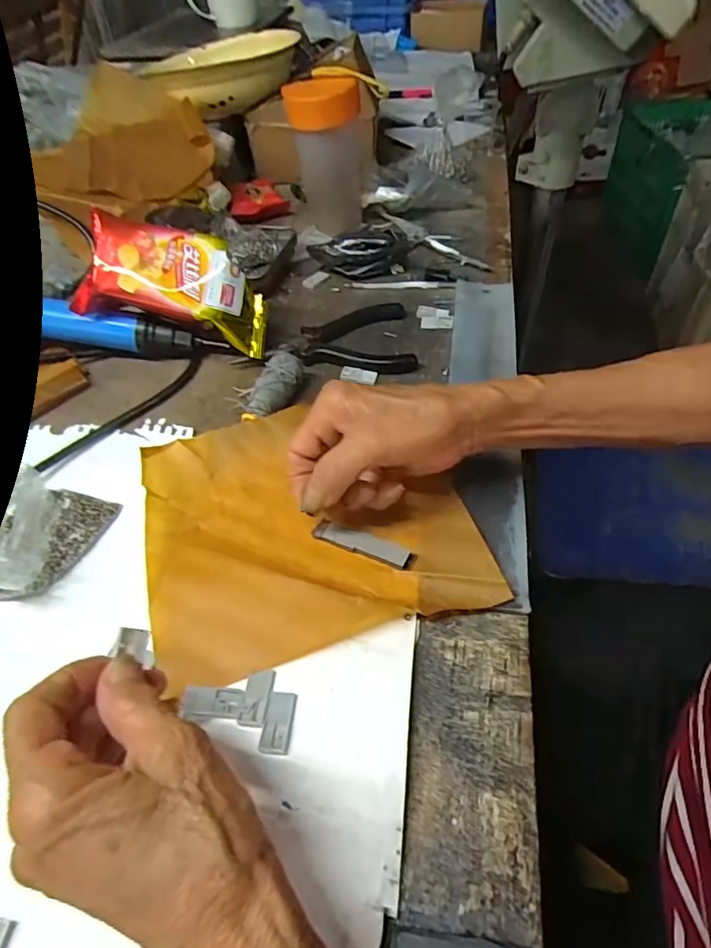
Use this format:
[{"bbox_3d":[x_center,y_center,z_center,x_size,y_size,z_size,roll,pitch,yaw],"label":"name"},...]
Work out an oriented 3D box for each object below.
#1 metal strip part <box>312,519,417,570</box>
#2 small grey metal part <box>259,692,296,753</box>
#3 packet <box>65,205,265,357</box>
[{"bbox_3d":[0.004,0.042,0.327,0.066,0.006,0.013,18,52,19],"label":"metal strip part"},{"bbox_3d":[-0.037,0.119,0.259,0.014,0.004,0.028,2,49,6],"label":"small grey metal part"},{"bbox_3d":[-0.143,-0.153,0.430,0.151,0.033,0.076,17,88,-3],"label":"packet"}]

